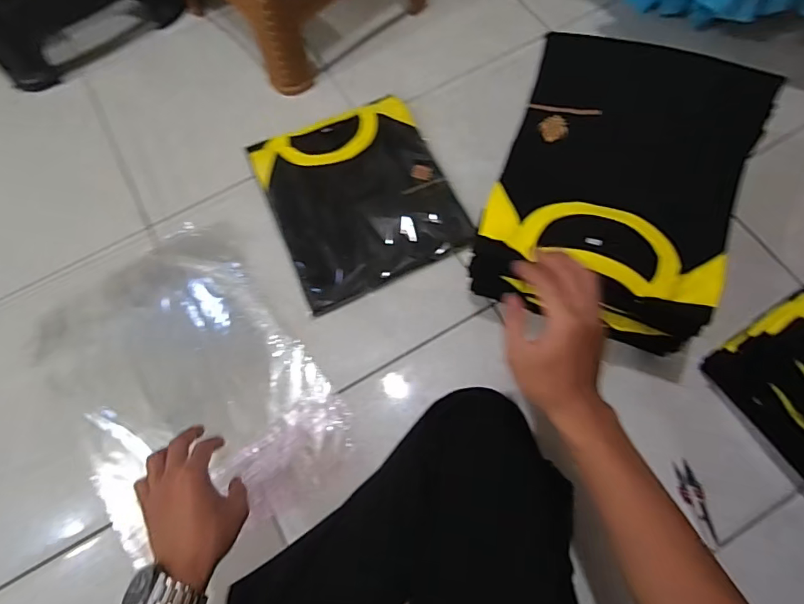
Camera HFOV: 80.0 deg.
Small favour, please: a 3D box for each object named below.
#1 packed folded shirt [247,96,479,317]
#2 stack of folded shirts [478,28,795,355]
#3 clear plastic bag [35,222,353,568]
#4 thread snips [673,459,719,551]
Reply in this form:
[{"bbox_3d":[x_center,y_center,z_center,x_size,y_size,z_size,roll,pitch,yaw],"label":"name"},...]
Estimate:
[{"bbox_3d":[-0.068,-0.175,0.766,0.269,0.020,0.313,-23,71,-6],"label":"packed folded shirt"},{"bbox_3d":[0.258,-0.126,0.610,0.265,0.166,0.290,21,72,10],"label":"stack of folded shirts"},{"bbox_3d":[-0.307,0.113,0.682,0.320,0.015,0.440,-35,72,-10],"label":"clear plastic bag"},{"bbox_3d":[0.366,0.252,0.596,0.025,0.010,0.101,-10,69,-1],"label":"thread snips"}]

